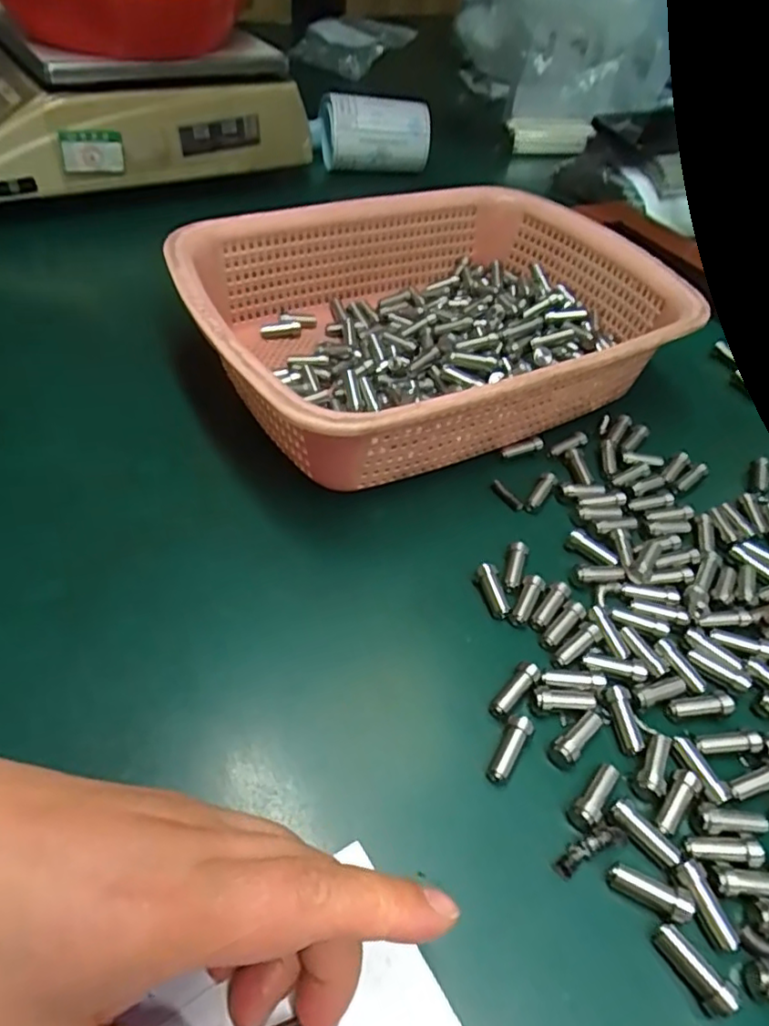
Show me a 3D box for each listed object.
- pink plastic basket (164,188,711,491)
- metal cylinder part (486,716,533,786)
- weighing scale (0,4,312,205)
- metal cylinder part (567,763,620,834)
[{"bbox_3d":[0.028,-0.127,0.401,0.298,0.070,0.220,-21,53,-23],"label":"pink plastic basket"},{"bbox_3d":[0.050,0.094,0.247,0.009,0.008,0.027,28,51,18],"label":"metal cylinder part"},{"bbox_3d":[-0.268,-0.399,0.588,0.336,0.103,0.290,-21,53,-24],"label":"weighing scale"},{"bbox_3d":[0.082,0.109,0.237,0.027,0.010,0.010,-32,58,-30],"label":"metal cylinder part"}]

